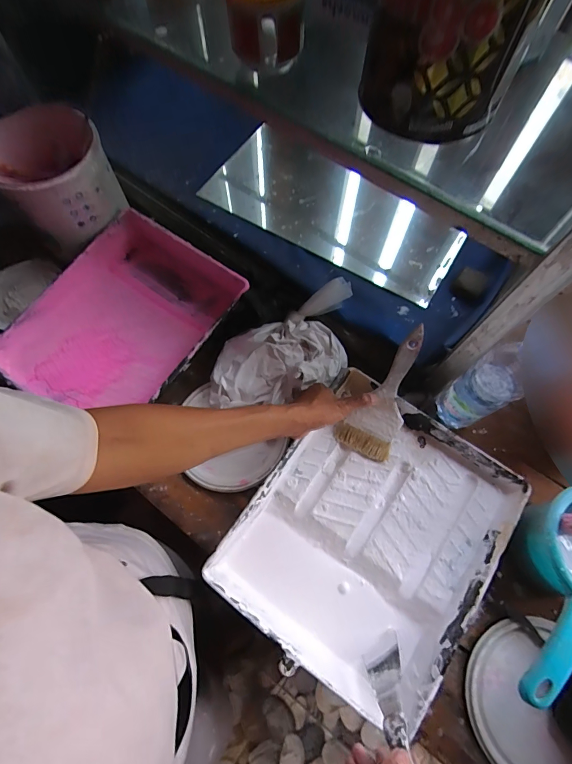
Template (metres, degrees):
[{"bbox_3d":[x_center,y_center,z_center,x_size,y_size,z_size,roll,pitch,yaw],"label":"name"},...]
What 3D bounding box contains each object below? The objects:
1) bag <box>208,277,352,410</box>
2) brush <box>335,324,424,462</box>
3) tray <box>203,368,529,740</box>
[{"bbox_3d":[-0.003,-0.048,0.576,0.251,0.067,0.137,-21,70,-9],"label":"bag"},{"bbox_3d":[0.140,0.017,0.515,0.075,0.009,0.192,25,102,9],"label":"brush"},{"bbox_3d":[0.112,0.202,0.501,0.289,0.069,0.340,35,72,12],"label":"tray"}]

